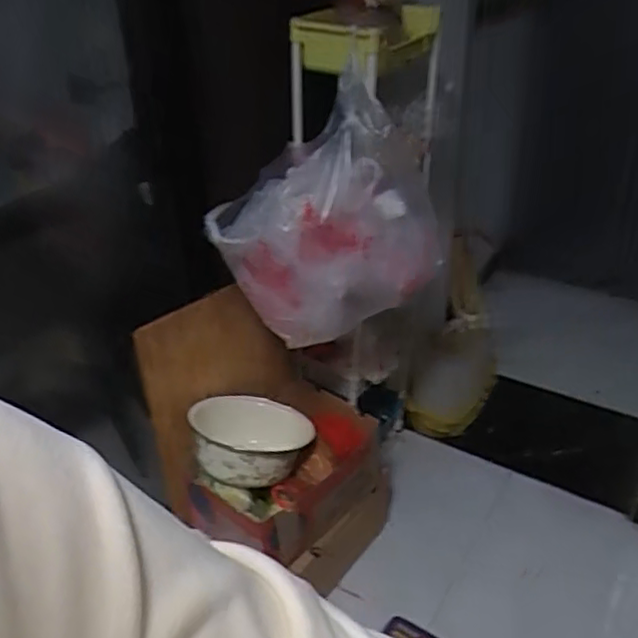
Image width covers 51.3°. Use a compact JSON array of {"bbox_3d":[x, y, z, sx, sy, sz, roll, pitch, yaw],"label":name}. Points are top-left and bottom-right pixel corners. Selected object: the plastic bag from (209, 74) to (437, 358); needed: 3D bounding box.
[{"bbox_3d":[0.014,-0.181,1.307,0.425,0.415,0.227,5,33,11],"label":"plastic bag"}]

